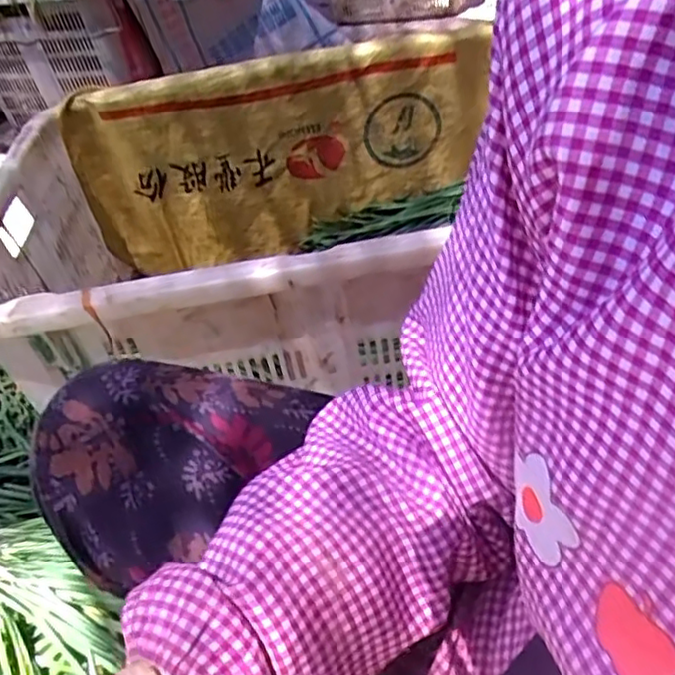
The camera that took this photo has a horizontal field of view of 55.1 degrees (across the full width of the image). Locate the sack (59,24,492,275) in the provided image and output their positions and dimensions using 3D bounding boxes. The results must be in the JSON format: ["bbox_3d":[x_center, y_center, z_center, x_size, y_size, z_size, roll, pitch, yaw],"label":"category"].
[{"bbox_3d":[-0.066,-0.250,0.922,0.557,0.270,0.068,-16,42,-9],"label":"sack"}]

